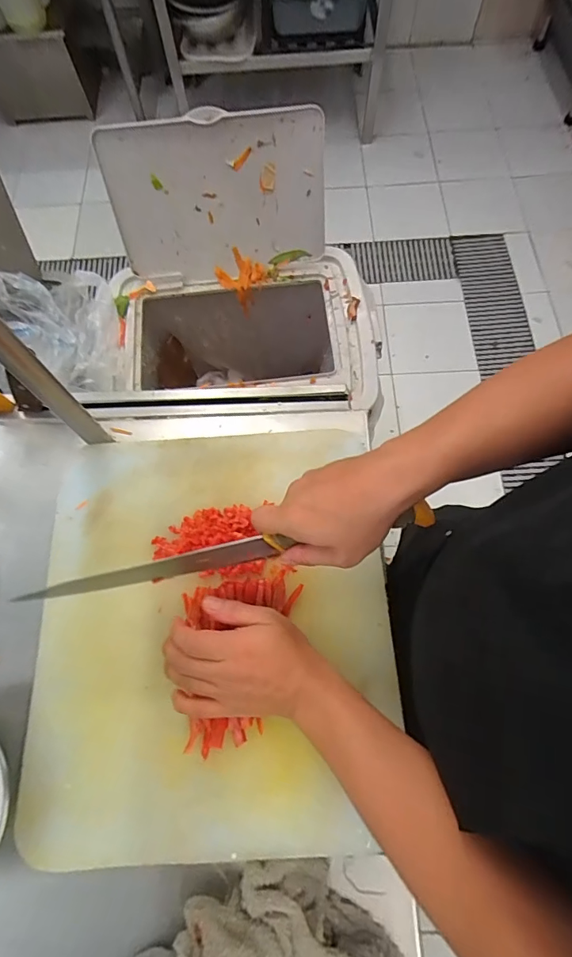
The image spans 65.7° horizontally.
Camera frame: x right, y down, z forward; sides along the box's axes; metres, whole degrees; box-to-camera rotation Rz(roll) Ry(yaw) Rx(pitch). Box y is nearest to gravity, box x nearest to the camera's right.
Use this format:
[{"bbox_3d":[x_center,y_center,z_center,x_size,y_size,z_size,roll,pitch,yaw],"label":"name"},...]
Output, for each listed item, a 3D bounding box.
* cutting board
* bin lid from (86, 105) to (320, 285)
[{"bbox_3d":[-0.075,0.134,0.441,0.344,0.037,0.391,-1,70,1],"label":"cutting board"},{"bbox_3d":[-0.109,-0.462,0.733,0.343,0.226,0.016,-9,50,1],"label":"bin lid"}]

